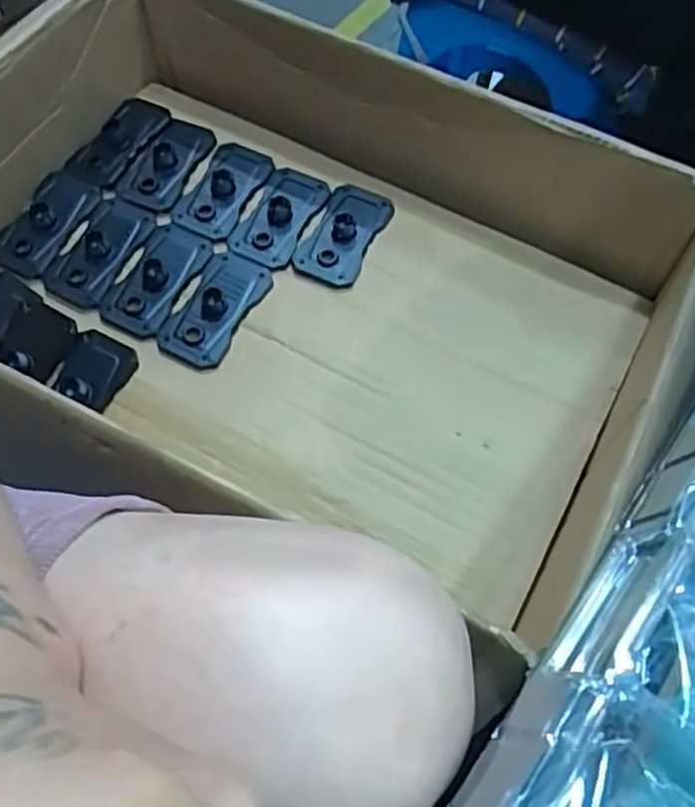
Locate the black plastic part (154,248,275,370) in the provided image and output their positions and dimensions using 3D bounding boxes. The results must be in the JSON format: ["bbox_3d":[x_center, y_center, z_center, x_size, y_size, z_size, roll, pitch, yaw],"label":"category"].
[{"bbox_3d":[-0.113,-0.084,0.616,0.059,0.018,0.111,22,67,8],"label":"black plastic part"}]

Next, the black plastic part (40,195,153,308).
[{"bbox_3d":[-0.224,-0.141,0.644,0.063,0.018,0.113,22,67,8],"label":"black plastic part"}]

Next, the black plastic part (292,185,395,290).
[{"bbox_3d":[-0.004,-0.157,0.655,0.060,0.017,0.107,24,67,9],"label":"black plastic part"}]

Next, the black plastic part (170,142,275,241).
[{"bbox_3d":[-0.117,-0.202,0.676,0.060,0.014,0.109,26,67,10],"label":"black plastic part"}]

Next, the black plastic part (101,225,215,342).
[{"bbox_3d":[-0.169,-0.111,0.632,0.060,0.015,0.109,25,67,9],"label":"black plastic part"}]

